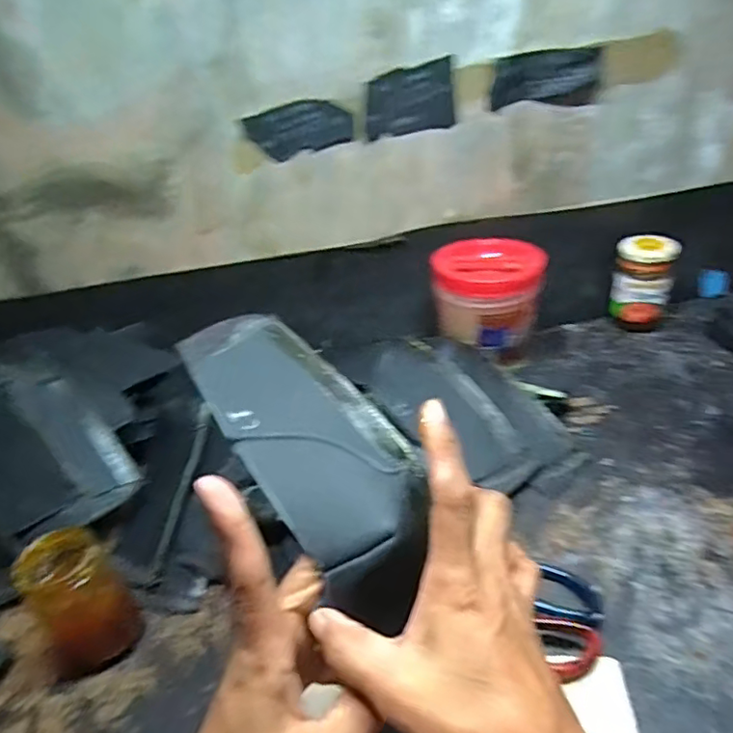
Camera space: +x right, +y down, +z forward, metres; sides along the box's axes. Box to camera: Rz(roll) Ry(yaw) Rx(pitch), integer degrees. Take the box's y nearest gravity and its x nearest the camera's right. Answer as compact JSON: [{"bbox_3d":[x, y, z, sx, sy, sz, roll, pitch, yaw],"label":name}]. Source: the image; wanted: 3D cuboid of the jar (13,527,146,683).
[{"bbox_3d":[-0.226,0.183,0.448,0.069,0.108,0.059,-31,43,-28],"label":"jar"}]

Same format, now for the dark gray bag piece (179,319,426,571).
[{"bbox_3d":[-0.040,0.027,0.328,0.082,0.009,0.173,-27,56,-33],"label":"dark gray bag piece"}]

